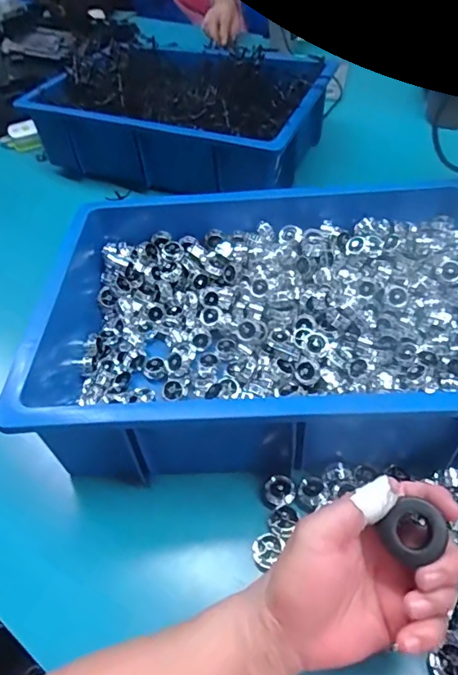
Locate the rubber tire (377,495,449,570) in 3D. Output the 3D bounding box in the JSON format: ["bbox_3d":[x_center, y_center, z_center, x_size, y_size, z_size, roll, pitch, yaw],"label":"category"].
[{"bbox_3d":[0.108,0.114,0.286,0.032,0.013,0.030,-33,74,-1],"label":"rubber tire"}]

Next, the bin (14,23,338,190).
[{"bbox_3d":[-0.076,-0.386,0.813,0.441,0.123,0.306,13,50,18],"label":"bin"}]

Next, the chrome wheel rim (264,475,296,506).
[{"bbox_3d":[0.043,0.126,0.403,0.024,0.014,0.023,-2,85,20],"label":"chrome wheel rim"}]

